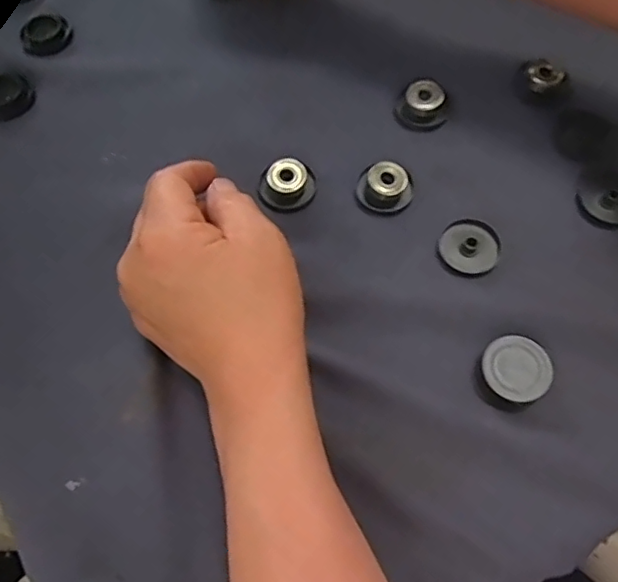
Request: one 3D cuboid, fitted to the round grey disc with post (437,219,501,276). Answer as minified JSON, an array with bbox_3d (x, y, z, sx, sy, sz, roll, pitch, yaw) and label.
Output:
[{"bbox_3d":[0.087,-0.025,0.306,0.031,0.004,0.033,-1,65,2],"label":"round grey disc with post"}]

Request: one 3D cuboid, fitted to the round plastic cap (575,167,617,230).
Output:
[{"bbox_3d":[0.165,-0.052,0.316,0.038,0.004,0.035,-1,65,2],"label":"round plastic cap"}]

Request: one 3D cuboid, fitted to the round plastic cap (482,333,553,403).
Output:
[{"bbox_3d":[0.099,0.037,0.272,0.031,0.005,0.031,-1,65,2],"label":"round plastic cap"}]

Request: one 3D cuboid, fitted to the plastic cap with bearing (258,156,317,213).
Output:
[{"bbox_3d":[-0.012,-0.060,0.322,0.032,0.012,0.028,-9,65,-2],"label":"plastic cap with bearing"}]

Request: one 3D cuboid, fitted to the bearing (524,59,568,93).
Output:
[{"bbox_3d":[0.141,-0.129,0.346,0.024,0.010,0.020,32,70,16],"label":"bearing"}]

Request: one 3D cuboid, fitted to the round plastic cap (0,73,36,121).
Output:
[{"bbox_3d":[-0.191,-0.123,0.361,0.032,0.005,0.032,-1,65,2],"label":"round plastic cap"}]

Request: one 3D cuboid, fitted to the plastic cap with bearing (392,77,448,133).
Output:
[{"bbox_3d":[0.066,-0.112,0.341,0.030,0.012,0.030,-1,65,2],"label":"plastic cap with bearing"}]

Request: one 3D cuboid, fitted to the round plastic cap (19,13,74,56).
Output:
[{"bbox_3d":[-0.176,-0.172,0.382,0.033,0.006,0.033,-1,65,2],"label":"round plastic cap"}]

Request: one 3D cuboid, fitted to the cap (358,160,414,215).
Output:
[{"bbox_3d":[0.044,-0.058,0.320,0.027,0.012,0.027,-1,65,2],"label":"cap"}]

